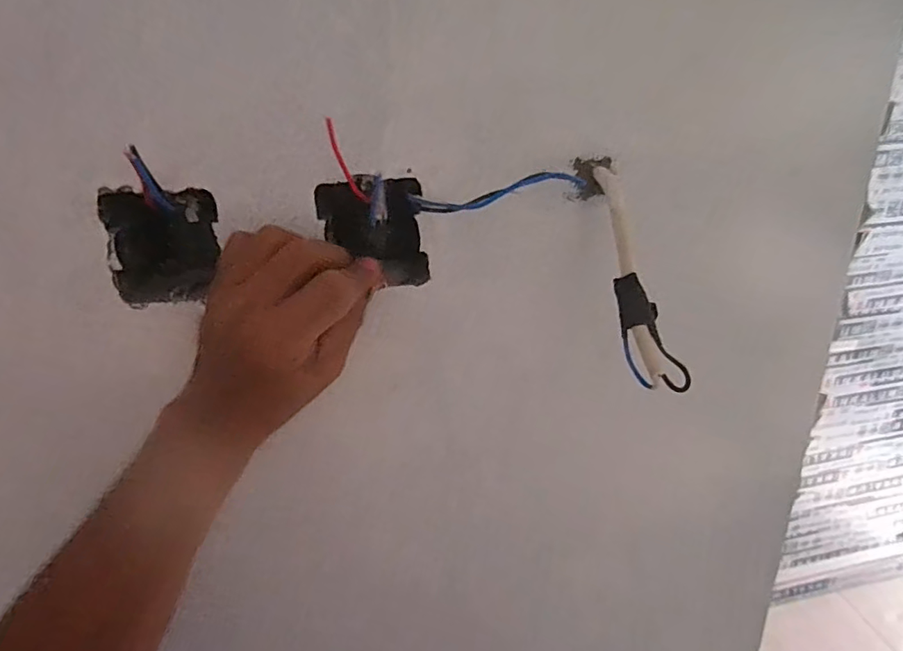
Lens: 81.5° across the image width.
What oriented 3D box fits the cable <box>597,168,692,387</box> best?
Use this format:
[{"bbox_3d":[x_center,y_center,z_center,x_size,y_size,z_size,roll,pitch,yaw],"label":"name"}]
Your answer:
[{"bbox_3d":[0.104,-0.029,0.297,0.023,0.133,0.016,-6,-12,-10],"label":"cable"}]

